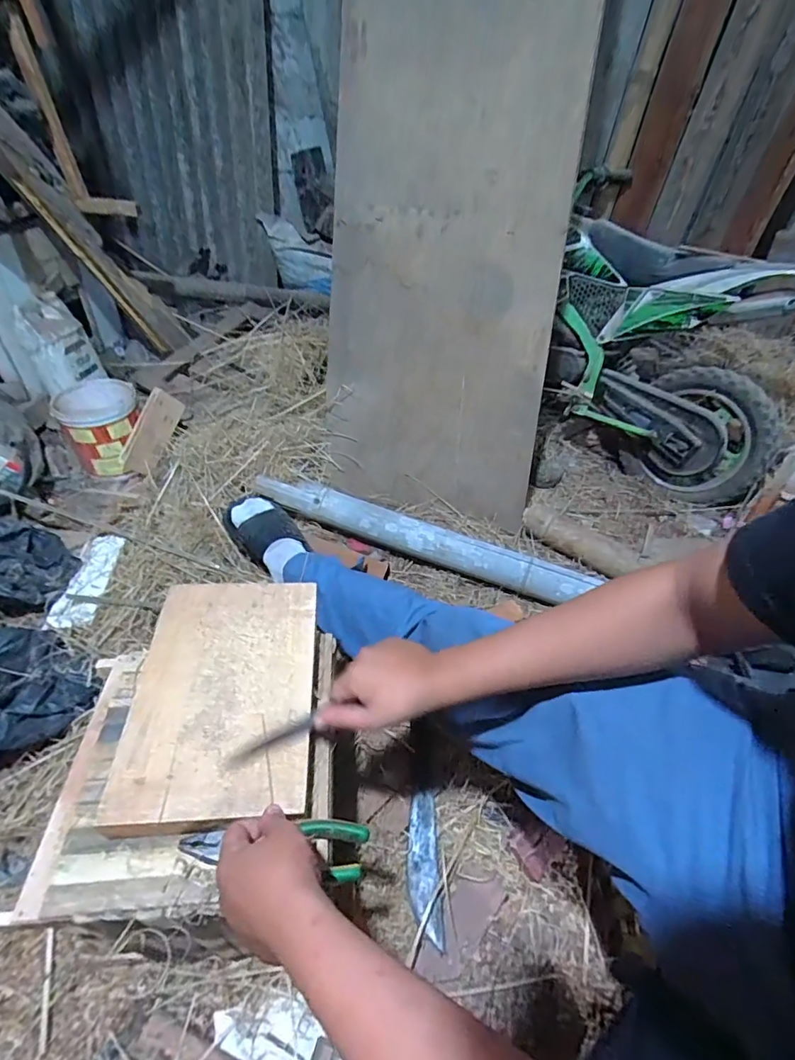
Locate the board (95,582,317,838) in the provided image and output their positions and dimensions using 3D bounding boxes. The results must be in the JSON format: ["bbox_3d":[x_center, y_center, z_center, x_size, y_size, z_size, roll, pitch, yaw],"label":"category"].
[{"bbox_3d":[-0.193,0.173,0.548,0.190,0.018,0.286,1,45,-4],"label":"board"}]

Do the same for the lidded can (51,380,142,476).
[{"bbox_3d":[-0.715,-0.240,1.191,0.179,0.166,0.174,-23,51,-25],"label":"lidded can"}]

